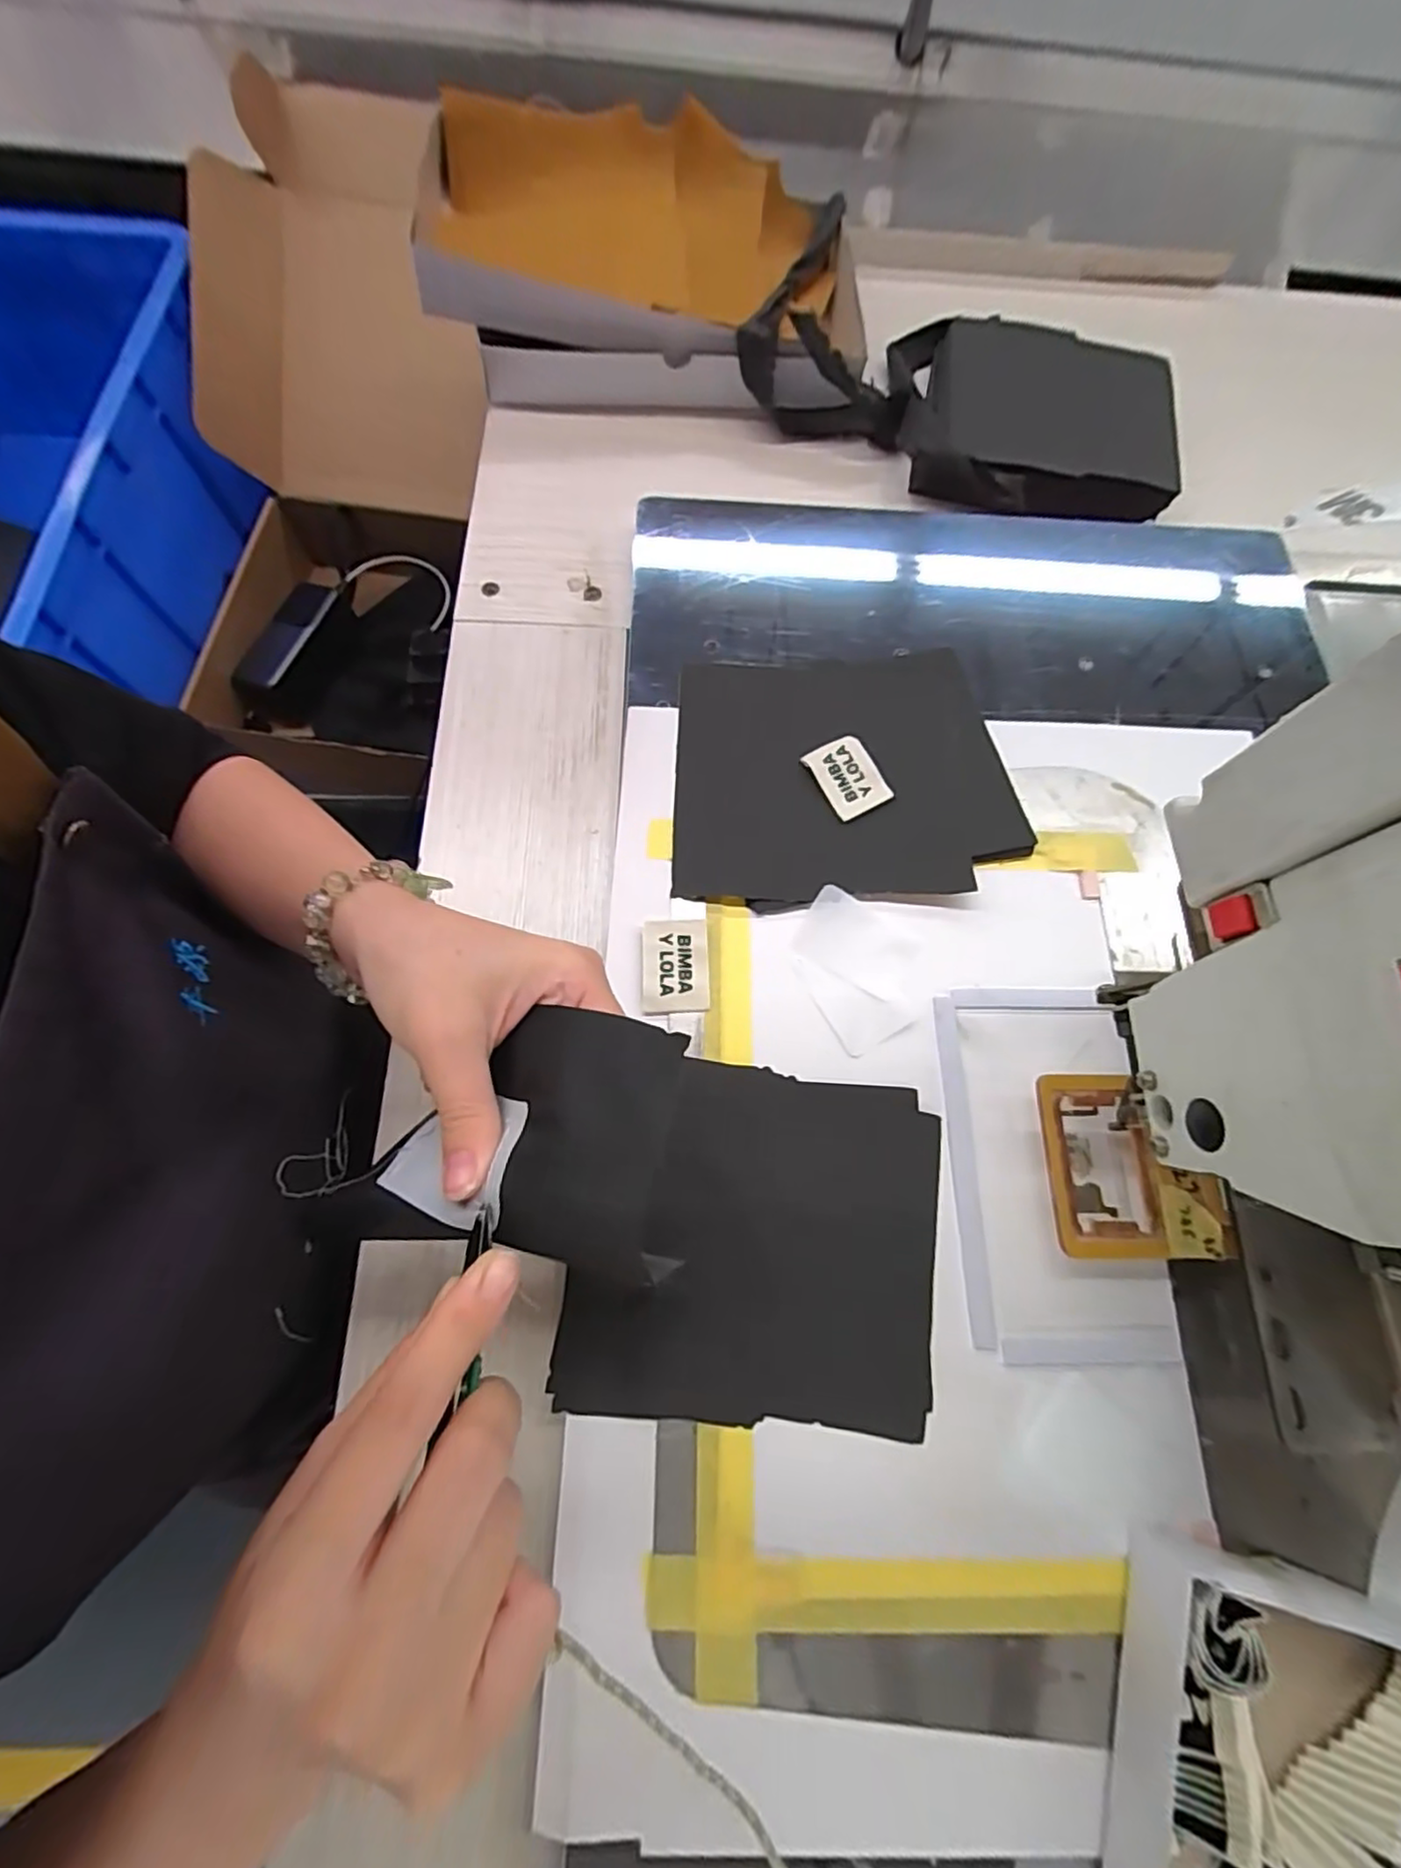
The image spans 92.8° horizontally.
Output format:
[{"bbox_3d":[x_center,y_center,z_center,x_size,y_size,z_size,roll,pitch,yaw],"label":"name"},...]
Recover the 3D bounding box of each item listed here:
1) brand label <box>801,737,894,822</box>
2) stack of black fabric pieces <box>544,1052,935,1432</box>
[{"bbox_3d":[0.084,-0.090,0.380,0.033,0.007,0.046,-28,76,-11],"label":"brand label"},{"bbox_3d":[0.028,0.142,0.312,0.164,0.004,0.150,8,72,-2],"label":"stack of black fabric pieces"}]

